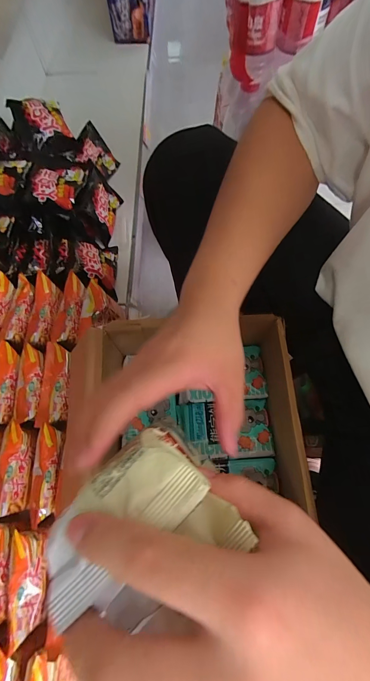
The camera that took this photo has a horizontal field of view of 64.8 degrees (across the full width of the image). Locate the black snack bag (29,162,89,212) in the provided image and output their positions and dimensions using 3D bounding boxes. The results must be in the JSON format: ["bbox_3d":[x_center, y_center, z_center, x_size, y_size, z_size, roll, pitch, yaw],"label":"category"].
[{"bbox_3d":[-0.278,-0.344,0.643,0.114,0.035,0.135,1,70,2],"label":"black snack bag"}]

